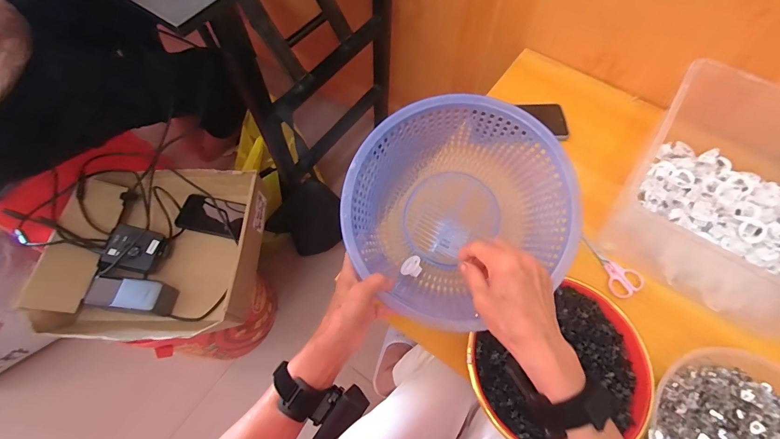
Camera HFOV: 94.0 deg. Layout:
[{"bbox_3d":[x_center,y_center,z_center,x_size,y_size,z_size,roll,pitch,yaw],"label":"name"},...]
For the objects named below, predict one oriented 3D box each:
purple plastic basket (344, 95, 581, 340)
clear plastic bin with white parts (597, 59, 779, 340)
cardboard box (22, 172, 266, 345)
[{"bbox_3d":[0.079,-0.001,0.471,0.260,0.167,0.244,-1,65,1],"label":"purple plastic basket"},{"bbox_3d":[0.503,-0.023,0.499,0.327,0.136,0.320,29,69,14],"label":"clear plastic bin with white parts"},{"bbox_3d":[-0.429,0.063,0.699,0.349,0.132,0.322,-2,65,1],"label":"cardboard box"}]

